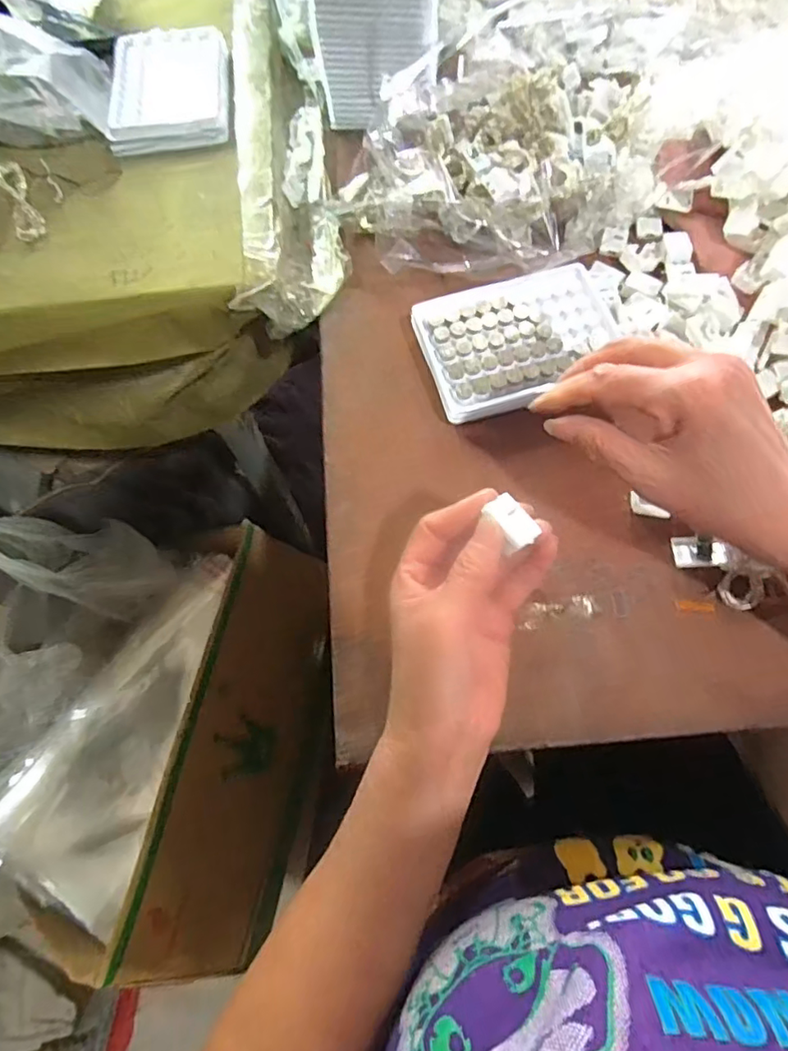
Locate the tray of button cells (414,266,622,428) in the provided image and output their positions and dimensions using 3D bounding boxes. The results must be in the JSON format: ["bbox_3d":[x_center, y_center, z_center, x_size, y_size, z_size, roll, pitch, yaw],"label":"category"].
[{"bbox_3d":[0.088,-0.130,0.391,0.132,0.014,0.094,-17,69,-6],"label":"tray of button cells"}]

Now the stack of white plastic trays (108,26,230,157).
[{"bbox_3d":[-0.188,-0.368,0.473,0.094,0.017,0.139,-7,67,0],"label":"stack of white plastic trays"}]

